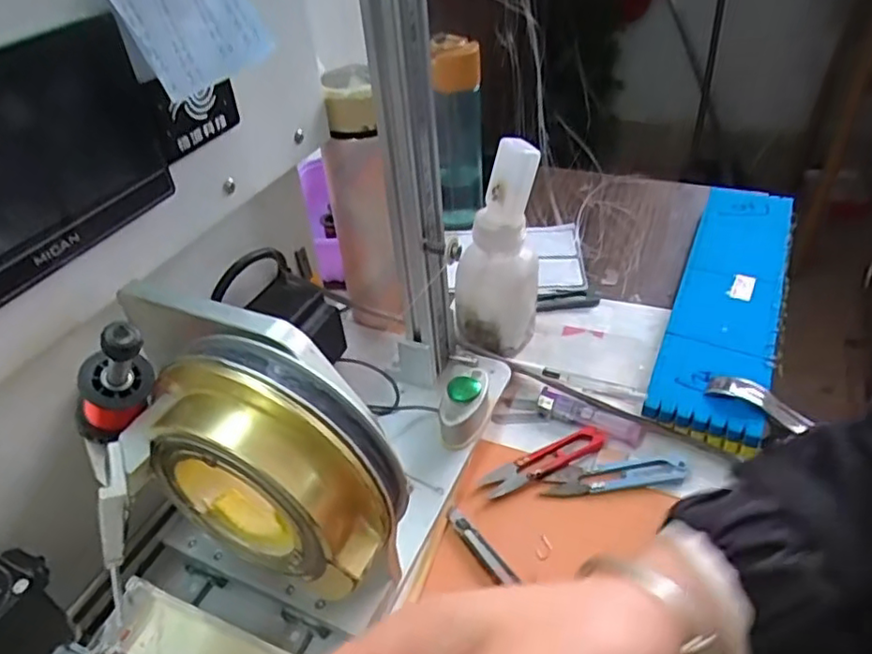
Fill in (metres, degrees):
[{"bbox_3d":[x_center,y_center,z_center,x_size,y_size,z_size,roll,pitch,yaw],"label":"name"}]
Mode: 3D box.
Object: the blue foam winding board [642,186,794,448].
[{"bbox_3d":[0.261,-0.031,0.556,0.079,0.029,0.340,15,43,22],"label":"blue foam winding board"}]

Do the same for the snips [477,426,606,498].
[{"bbox_3d":[0.077,0.095,0.443,0.095,0.007,0.022,-18,41,-16],"label":"snips"}]

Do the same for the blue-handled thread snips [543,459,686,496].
[{"bbox_3d":[0.123,0.102,0.429,0.094,0.005,0.021,-4,39,0],"label":"blue-handled thread snips"}]

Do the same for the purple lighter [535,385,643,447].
[{"bbox_3d":[0.113,0.065,0.467,0.078,0.008,0.018,20,45,27],"label":"purple lighter"}]

